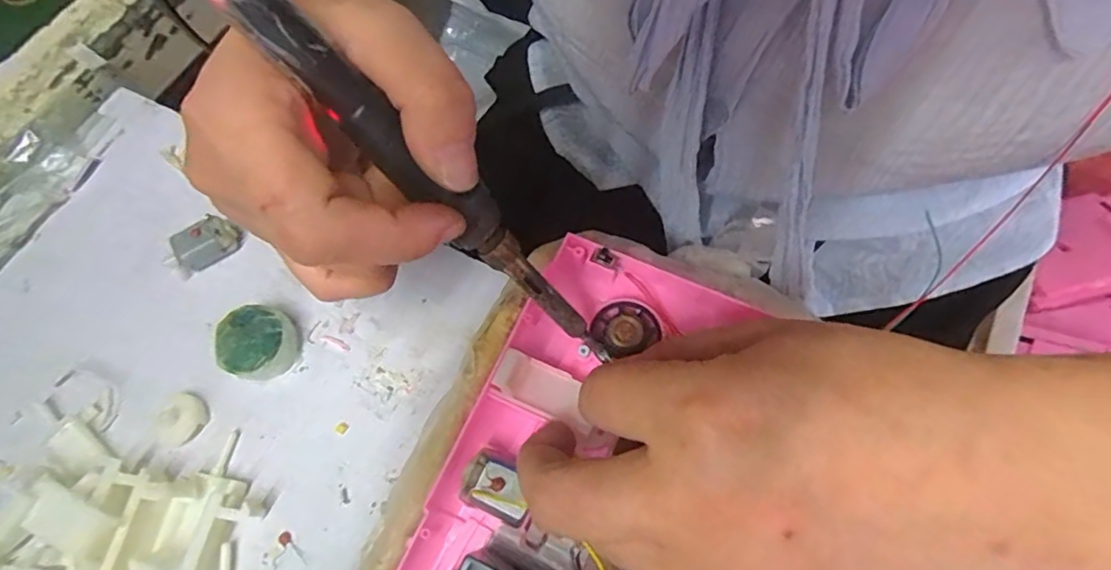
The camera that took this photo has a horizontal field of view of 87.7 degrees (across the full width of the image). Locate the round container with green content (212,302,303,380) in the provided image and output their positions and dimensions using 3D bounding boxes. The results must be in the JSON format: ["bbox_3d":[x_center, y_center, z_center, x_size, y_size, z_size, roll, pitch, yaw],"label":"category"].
[{"bbox_3d":[-0.137,0.027,0.267,0.031,0.018,0.030,-1,66,2],"label":"round container with green content"}]

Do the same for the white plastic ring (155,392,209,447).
[{"bbox_3d":[-0.169,0.061,0.261,0.021,0.004,0.023,-1,66,2],"label":"white plastic ring"}]

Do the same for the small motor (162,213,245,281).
[{"bbox_3d":[-0.175,-0.019,0.289,0.036,0.019,0.016,-30,68,-11],"label":"small motor"}]

